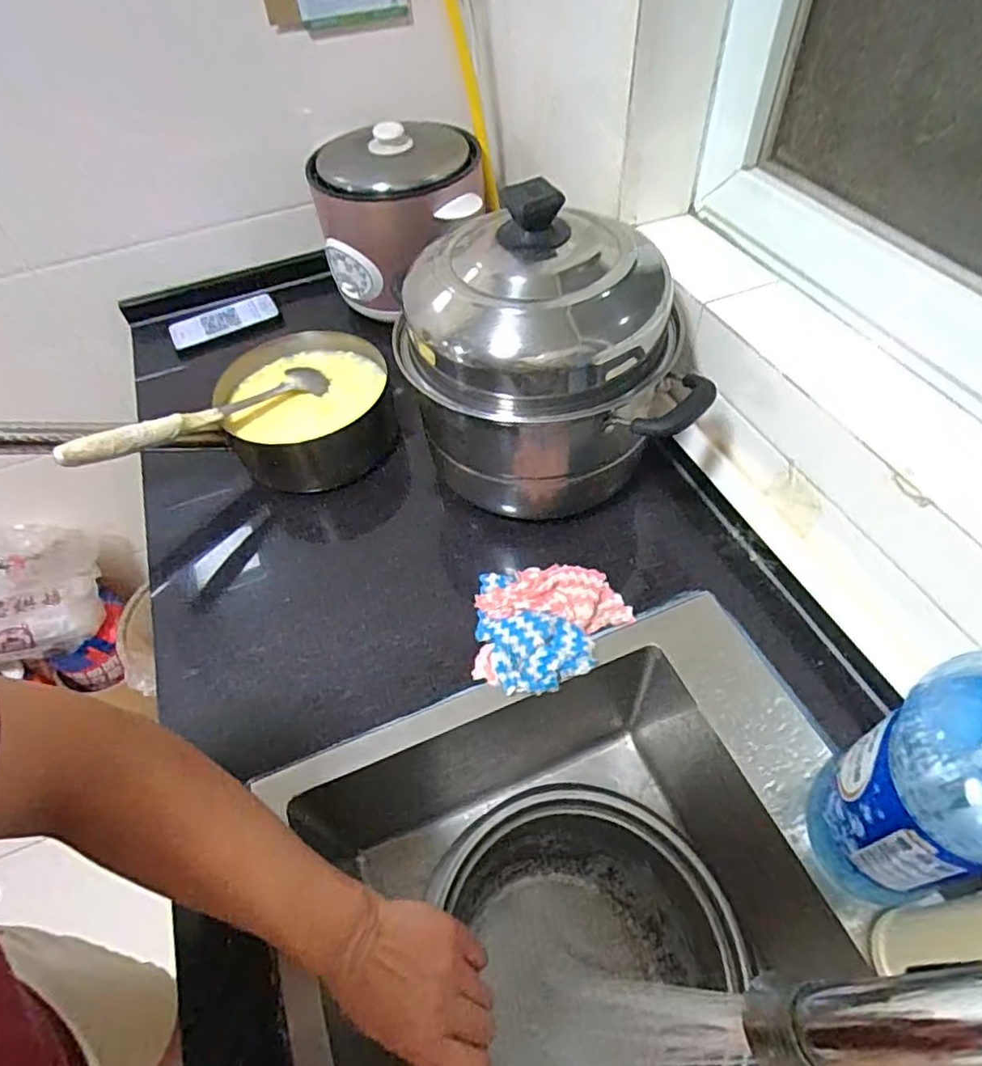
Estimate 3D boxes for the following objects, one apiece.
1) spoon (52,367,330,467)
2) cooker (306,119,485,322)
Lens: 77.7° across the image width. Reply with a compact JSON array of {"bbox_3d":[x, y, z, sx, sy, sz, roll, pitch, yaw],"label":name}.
[{"bbox_3d":[-0.301,-0.123,0.659,0.059,0.029,0.293,30,43,25],"label":"spoon"},{"bbox_3d":[-0.127,-0.444,0.855,0.224,0.184,0.196,-10,52,-3],"label":"cooker"}]

